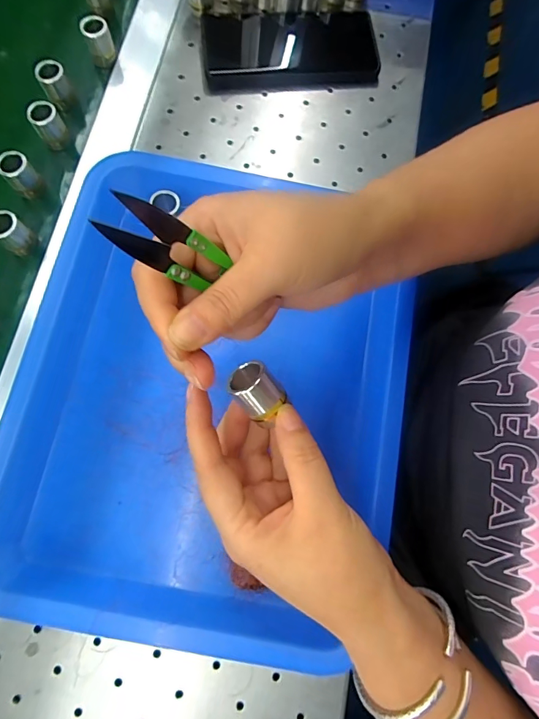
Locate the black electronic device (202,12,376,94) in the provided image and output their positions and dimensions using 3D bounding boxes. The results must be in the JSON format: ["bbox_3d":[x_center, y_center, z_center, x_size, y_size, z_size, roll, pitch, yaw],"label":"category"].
[{"bbox_3d":[0.020,-0.296,0.381,0.162,0.017,0.089,-2,76,-2],"label":"black electronic device"}]

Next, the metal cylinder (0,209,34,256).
[{"bbox_3d":[-0.201,-0.098,0.316,0.022,0.035,0.019,-39,80,-11],"label":"metal cylinder"}]

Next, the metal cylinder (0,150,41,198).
[{"bbox_3d":[-0.205,-0.151,0.333,0.022,0.033,0.019,-41,80,-11],"label":"metal cylinder"}]

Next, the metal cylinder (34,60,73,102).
[{"bbox_3d":[-0.187,-0.240,0.358,0.022,0.036,0.020,0,76,-2],"label":"metal cylinder"}]

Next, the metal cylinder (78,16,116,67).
[{"bbox_3d":[-0.156,-0.290,0.369,0.022,0.036,0.018,-29,78,-9],"label":"metal cylinder"}]

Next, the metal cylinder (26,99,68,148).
[{"bbox_3d":[-0.187,-0.199,0.345,0.022,0.036,0.017,-35,79,-10],"label":"metal cylinder"}]

